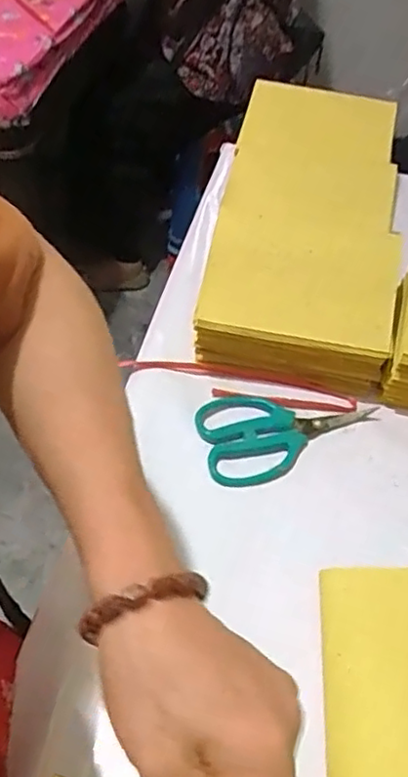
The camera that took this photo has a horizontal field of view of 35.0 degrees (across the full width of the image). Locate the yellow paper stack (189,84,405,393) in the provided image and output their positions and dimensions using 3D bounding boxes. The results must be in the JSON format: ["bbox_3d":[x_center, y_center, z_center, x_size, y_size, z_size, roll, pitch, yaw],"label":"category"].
[{"bbox_3d":[0.103,-0.174,0.661,0.165,0.081,0.373,8,52,3],"label":"yellow paper stack"}]

